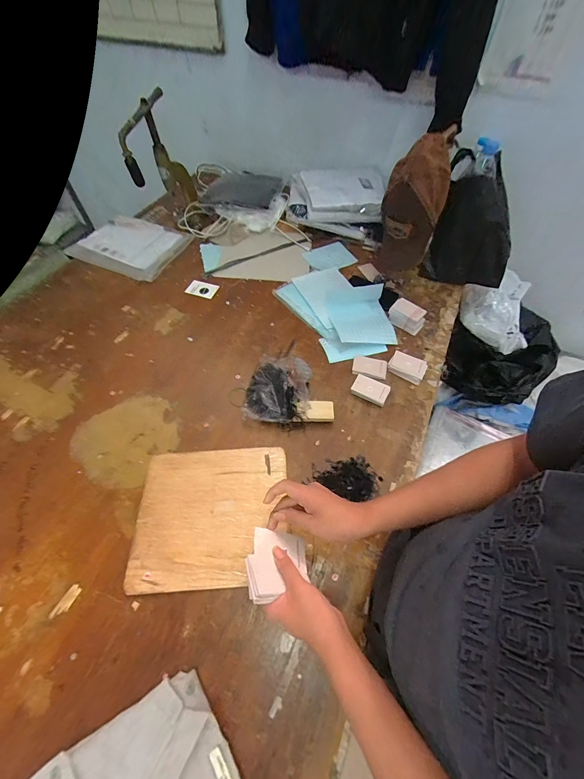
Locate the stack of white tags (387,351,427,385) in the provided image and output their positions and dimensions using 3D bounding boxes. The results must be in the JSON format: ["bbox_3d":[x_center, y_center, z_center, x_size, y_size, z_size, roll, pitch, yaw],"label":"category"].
[{"bbox_3d":[0.291,-0.059,0.763,0.087,0.020,0.074,28,62,16],"label":"stack of white tags"}]

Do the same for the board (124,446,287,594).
[{"bbox_3d":[-0.155,0.236,0.590,0.277,0.010,0.249,-3,58,-2],"label":"board"}]

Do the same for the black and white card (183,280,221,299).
[{"bbox_3d":[-0.280,-0.316,0.950,0.097,0.007,0.072,17,60,14],"label":"black and white card"}]

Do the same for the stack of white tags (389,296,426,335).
[{"bbox_3d":[0.318,-0.203,0.833,0.058,0.057,0.093,-37,65,-21],"label":"stack of white tags"}]

